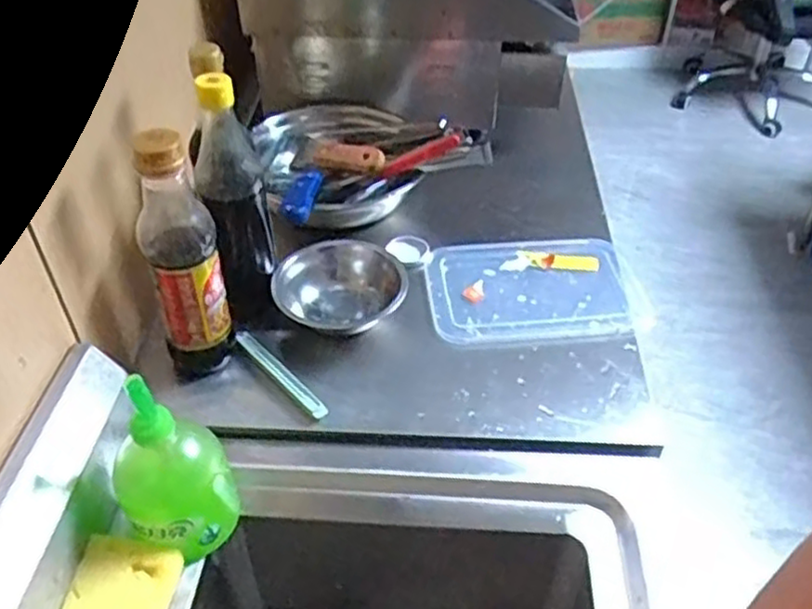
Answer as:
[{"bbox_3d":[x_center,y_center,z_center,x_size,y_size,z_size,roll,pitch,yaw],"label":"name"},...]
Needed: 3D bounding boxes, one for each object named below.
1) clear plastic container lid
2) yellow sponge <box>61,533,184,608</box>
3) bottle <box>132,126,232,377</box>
[{"bbox_3d":[0.135,-0.017,0.805,0.215,0.014,0.155,-1,42,-1],"label":"clear plastic container lid"},{"bbox_3d":[-0.213,0.226,0.547,0.070,0.036,0.097,6,42,6],"label":"yellow sponge"},{"bbox_3d":[-0.197,-0.034,0.658,0.056,0.241,0.059,14,43,15],"label":"bottle"}]

